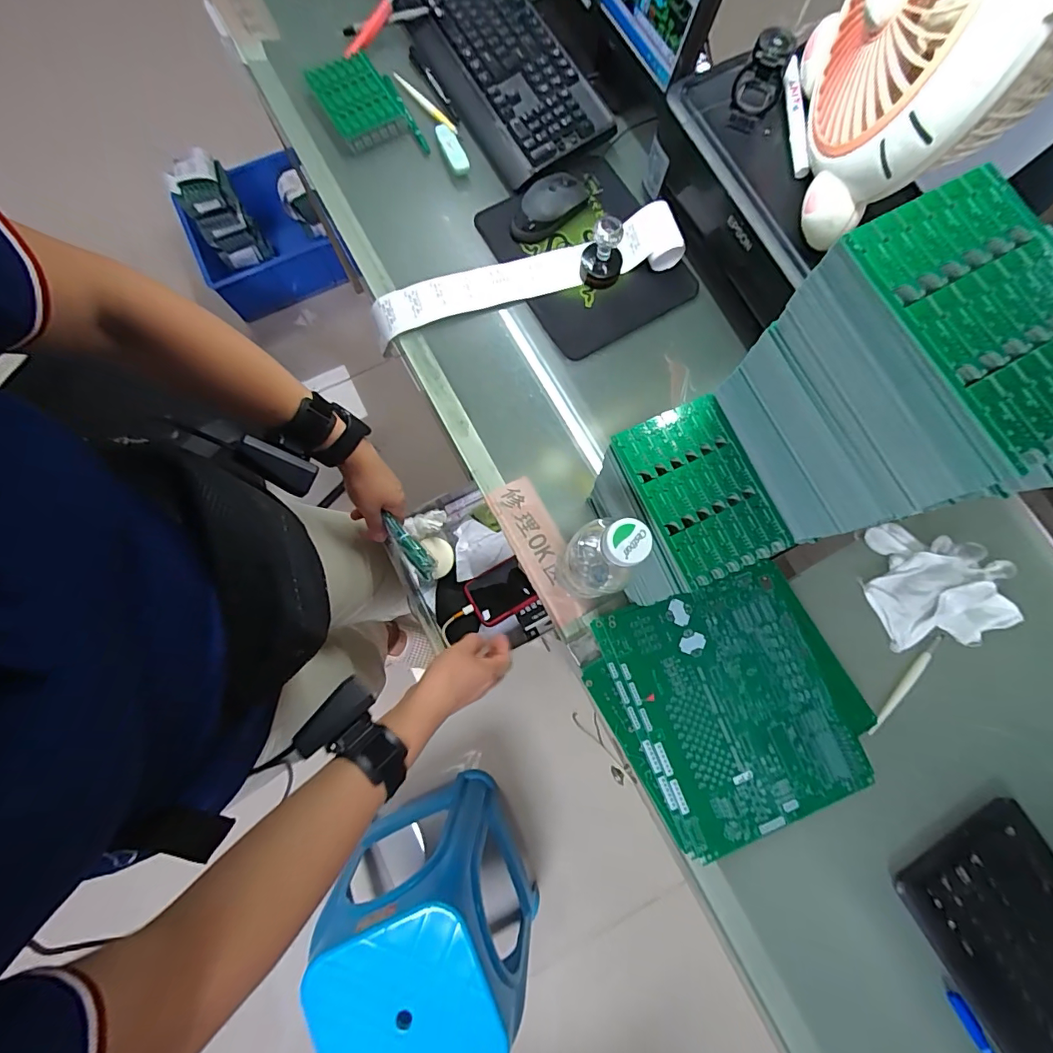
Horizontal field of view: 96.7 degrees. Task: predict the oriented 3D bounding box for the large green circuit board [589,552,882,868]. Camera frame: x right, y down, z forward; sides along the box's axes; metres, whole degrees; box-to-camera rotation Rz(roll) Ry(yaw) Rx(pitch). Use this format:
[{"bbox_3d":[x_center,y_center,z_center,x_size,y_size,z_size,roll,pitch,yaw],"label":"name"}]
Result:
[{"bbox_3d":[0.215,0.186,0.497,0.250,0.013,0.247,-21,80,-5],"label":"large green circuit board"}]

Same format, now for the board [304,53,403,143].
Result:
[{"bbox_3d":[-0.232,-0.582,0.642,0.088,0.023,0.123,-27,81,-6],"label":"board"}]

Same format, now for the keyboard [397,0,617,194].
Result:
[{"bbox_3d":[-0.058,-0.674,0.650,0.161,0.033,0.443,-29,81,-6],"label":"keyboard"}]

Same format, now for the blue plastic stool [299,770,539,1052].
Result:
[{"bbox_3d":[-0.180,0.772,0.929,0.326,0.430,0.327,-20,80,-5],"label":"blue plastic stool"}]

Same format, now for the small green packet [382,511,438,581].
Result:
[{"bbox_3d":[-0.134,0.024,0.545,0.023,0.022,0.087,-40,86,-8],"label":"small green packet"}]

